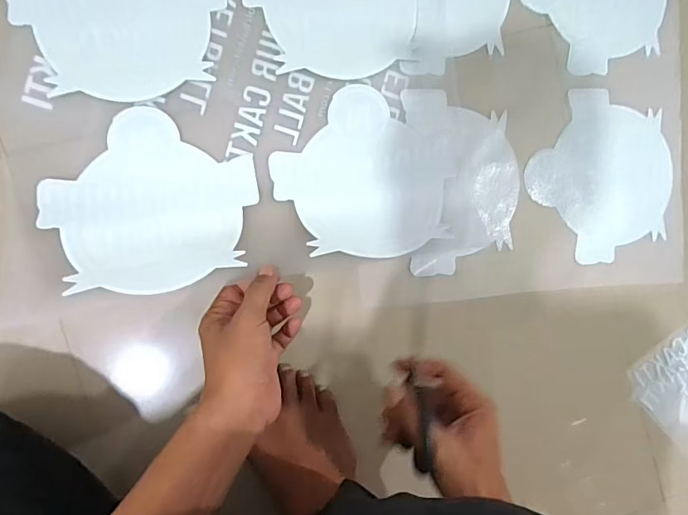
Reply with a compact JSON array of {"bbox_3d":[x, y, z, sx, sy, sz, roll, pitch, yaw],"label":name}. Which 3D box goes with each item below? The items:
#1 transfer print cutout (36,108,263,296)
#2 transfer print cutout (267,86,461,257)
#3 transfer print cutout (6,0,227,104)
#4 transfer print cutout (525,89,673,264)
[{"bbox_3d":[-0.190,-0.055,0.464,0.197,0.021,0.179,-1,76,-12],"label":"transfer print cutout"},{"bbox_3d":[0.024,-0.093,0.500,0.191,0.028,0.176,1,91,-10],"label":"transfer print cutout"},{"bbox_3d":[-0.223,-0.250,0.465,0.191,0.004,0.181,2,91,-10],"label":"transfer print cutout"},{"bbox_3d":[0.309,-0.097,0.565,0.180,0.005,0.198,-4,93,-7],"label":"transfer print cutout"}]

